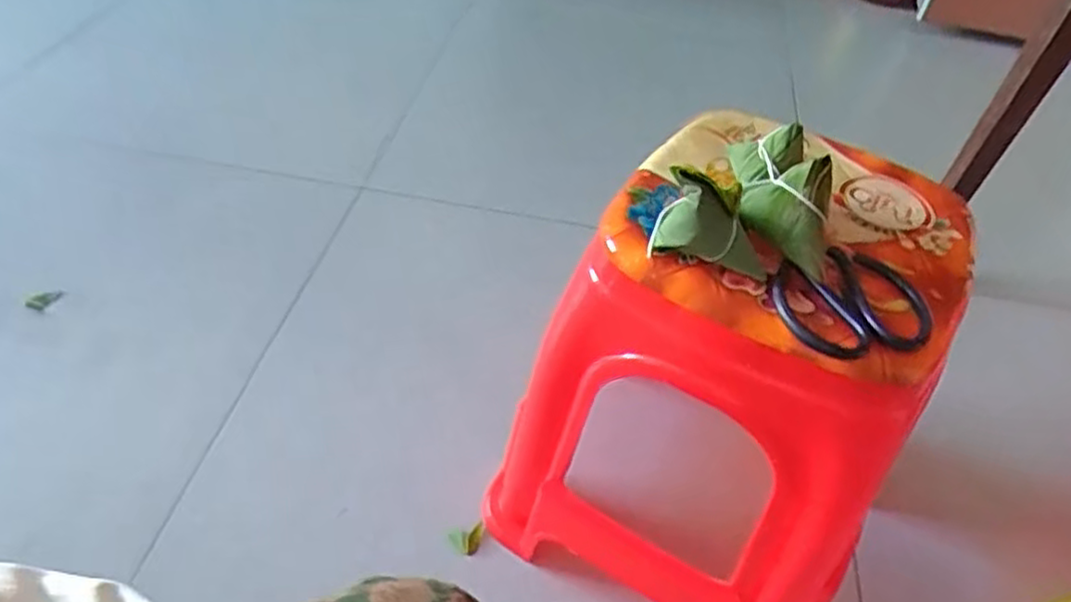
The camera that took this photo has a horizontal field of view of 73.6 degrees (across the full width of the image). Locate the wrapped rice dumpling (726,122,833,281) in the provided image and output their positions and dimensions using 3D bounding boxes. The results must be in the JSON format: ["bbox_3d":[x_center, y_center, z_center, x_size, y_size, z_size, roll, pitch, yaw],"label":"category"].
[{"bbox_3d":[0.188,-0.080,0.548,0.069,0.076,0.105,9,47,4],"label":"wrapped rice dumpling"}]

